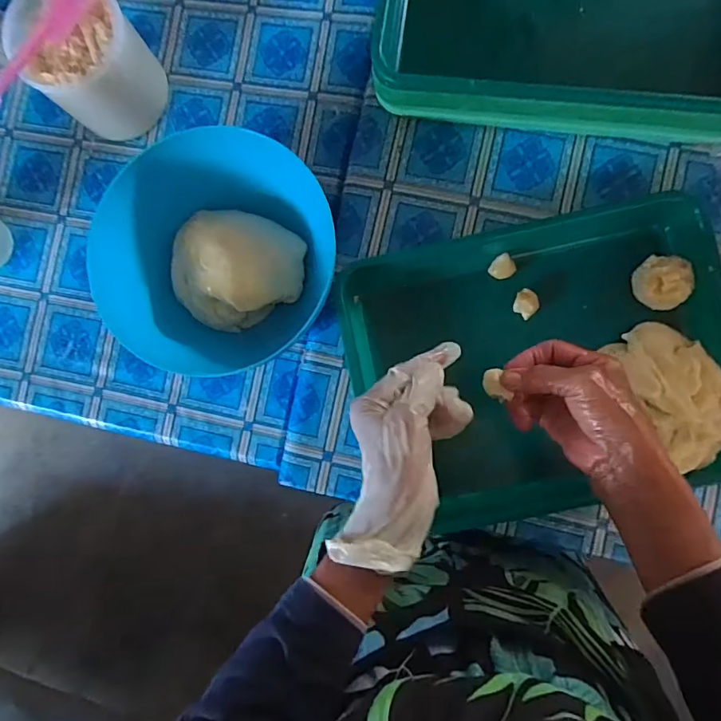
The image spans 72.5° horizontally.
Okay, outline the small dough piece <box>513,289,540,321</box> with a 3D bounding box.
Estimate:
[{"bbox_3d":[0.171,-0.058,0.511,0.024,0.021,0.027,32,90,7],"label":"small dough piece"}]

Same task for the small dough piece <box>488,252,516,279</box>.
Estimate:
[{"bbox_3d":[0.149,-0.096,0.516,0.027,0.015,0.024,-40,84,2],"label":"small dough piece"}]

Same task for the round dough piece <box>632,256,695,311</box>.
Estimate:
[{"bbox_3d":[0.296,-0.077,0.480,0.048,0.031,0.048,0,86,6],"label":"round dough piece"}]

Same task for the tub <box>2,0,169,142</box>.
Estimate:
[{"bbox_3d":[-0.302,-0.338,0.559,0.137,0.111,0.120,43,91,6],"label":"tub"}]

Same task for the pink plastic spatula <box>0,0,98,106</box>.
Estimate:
[{"bbox_3d":[-0.323,-0.328,0.495,0.037,0.027,0.190,38,91,7],"label":"pink plastic spatula"}]

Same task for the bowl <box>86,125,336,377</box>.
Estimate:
[{"bbox_3d":[-0.147,-0.115,0.526,0.237,0.096,0.223,0,86,6],"label":"bowl"}]

